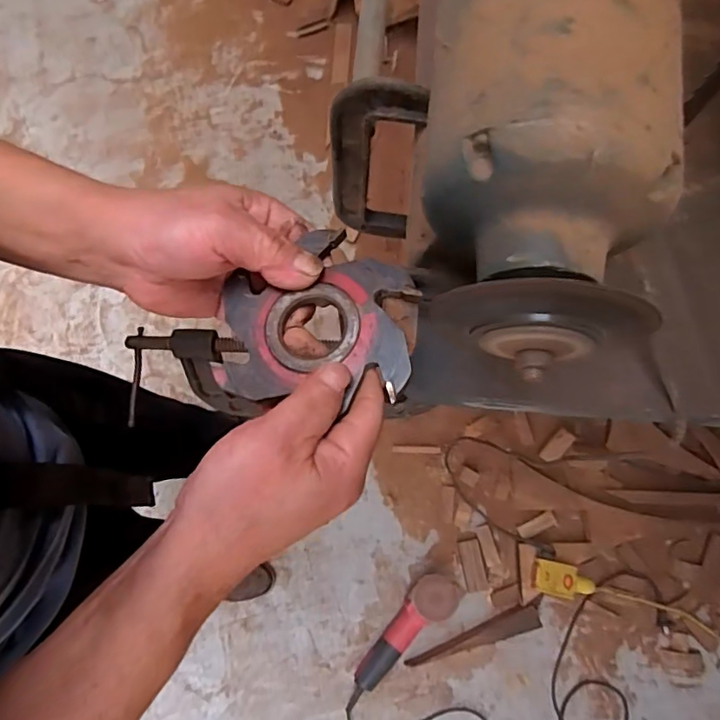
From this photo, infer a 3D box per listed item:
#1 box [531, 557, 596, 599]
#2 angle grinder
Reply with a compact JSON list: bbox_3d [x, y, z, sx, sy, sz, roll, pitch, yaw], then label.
[{"bbox_3d":[0.428,0.462,1.131,0.131,0.034,0.065,13,76,4],"label":"box"},{"bbox_3d":[0.091,0.564,1.142,0.286,0.097,0.093,-42,80,-8],"label":"angle grinder"}]

